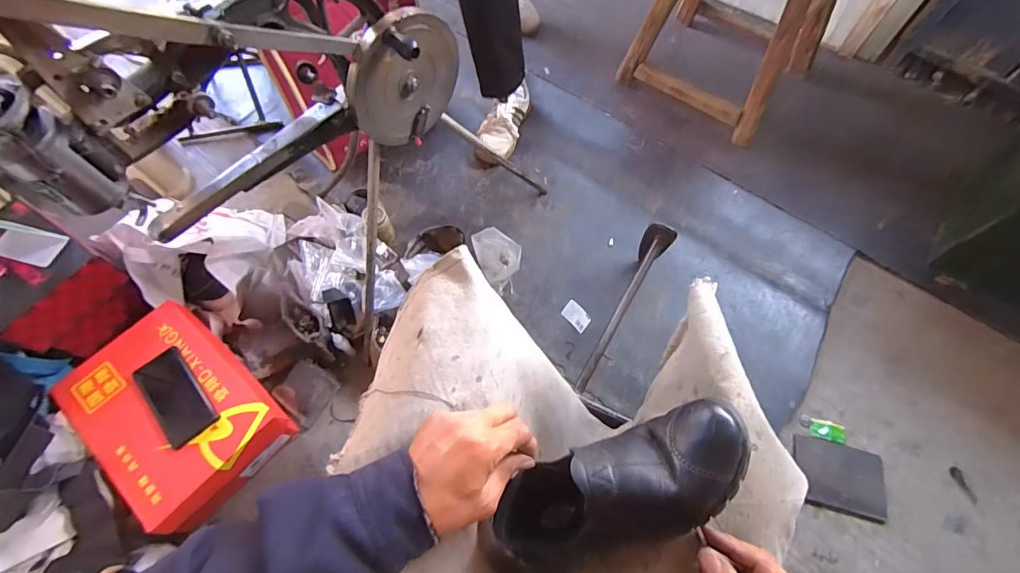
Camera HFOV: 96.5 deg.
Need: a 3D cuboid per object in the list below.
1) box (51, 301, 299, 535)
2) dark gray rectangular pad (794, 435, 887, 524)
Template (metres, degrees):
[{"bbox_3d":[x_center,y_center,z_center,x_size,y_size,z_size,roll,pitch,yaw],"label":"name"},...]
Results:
[{"bbox_3d":[-0.534,0.206,0.748,0.315,0.113,0.221,36,70,16],"label":"box"},{"bbox_3d":[0.609,0.353,0.840,0.157,0.020,0.123,13,66,6],"label":"dark gray rectangular pad"}]

